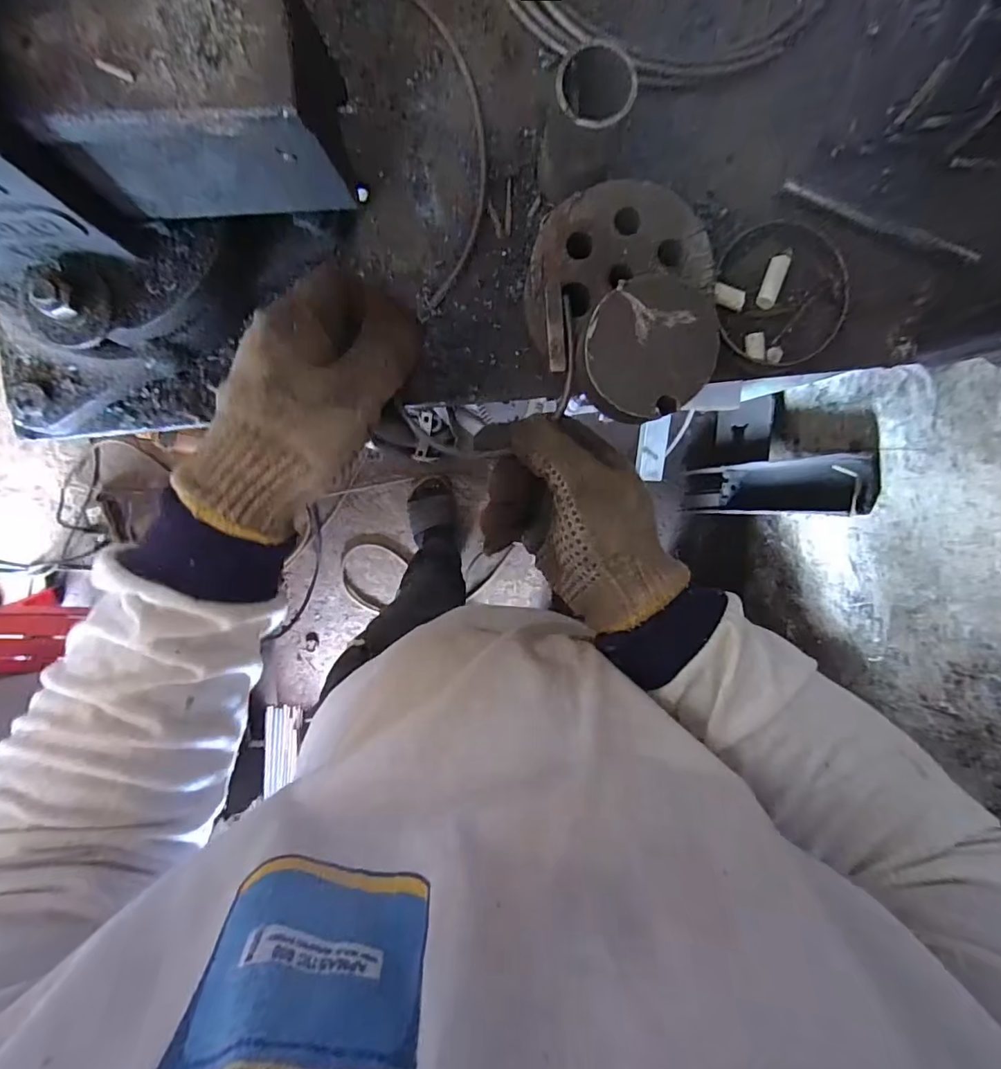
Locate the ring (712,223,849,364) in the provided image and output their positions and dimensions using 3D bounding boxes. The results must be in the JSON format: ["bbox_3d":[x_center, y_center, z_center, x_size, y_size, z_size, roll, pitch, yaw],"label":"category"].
[{"bbox_3d":[0.184,-0.159,0.337,0.079,0.016,0.087,-9,96,-1],"label":"ring"}]

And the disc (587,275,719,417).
[{"bbox_3d":[0.080,-0.101,0.269,0.066,0.004,0.071,0,96,-2],"label":"disc"}]

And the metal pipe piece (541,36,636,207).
[{"bbox_3d":[0.048,-0.222,0.287,0.045,0.073,0.048,17,95,-4],"label":"metal pipe piece"}]

